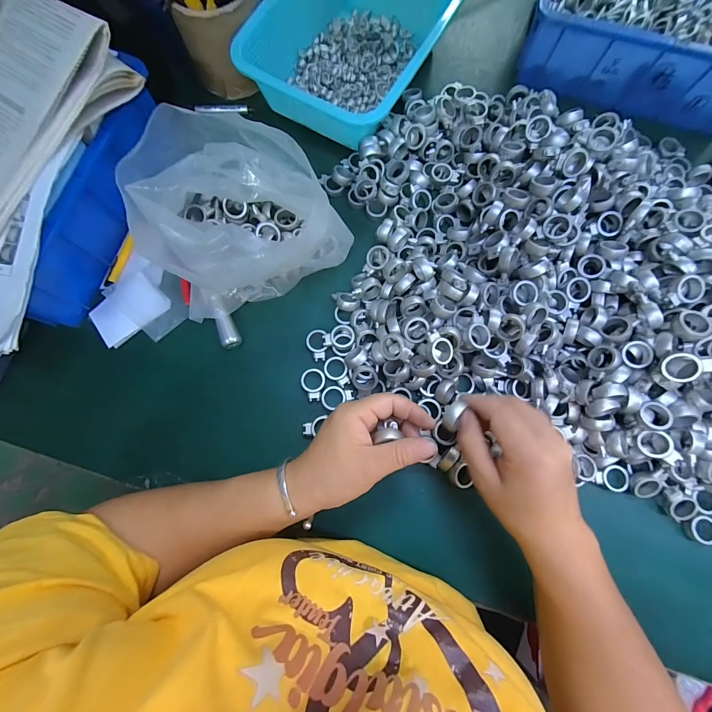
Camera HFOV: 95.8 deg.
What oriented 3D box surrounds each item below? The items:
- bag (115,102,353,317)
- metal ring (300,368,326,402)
[{"bbox_3d":[-0.113,-0.135,0.310,0.148,0.128,0.135,-18,79,-3],"label":"bag"},{"bbox_3d":[-0.046,0.031,0.342,0.025,0.004,0.034,5,78,1],"label":"metal ring"}]

